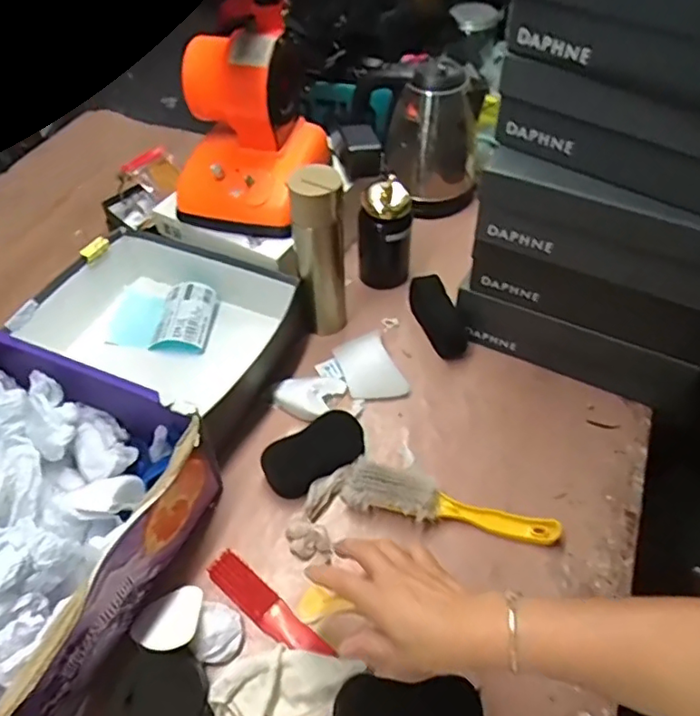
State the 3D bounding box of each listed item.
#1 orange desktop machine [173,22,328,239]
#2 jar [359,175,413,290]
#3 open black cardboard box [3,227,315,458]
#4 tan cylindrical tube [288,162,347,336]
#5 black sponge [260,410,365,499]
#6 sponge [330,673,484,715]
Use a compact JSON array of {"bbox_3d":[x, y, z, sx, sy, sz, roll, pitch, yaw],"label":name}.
[{"bbox_3d":[-0.138,-0.307,0.803,0.168,0.195,0.191,14,52,13],"label":"orange desktop machine"},{"bbox_3d":[0.049,-0.176,0.852,0.070,0.160,0.075,-1,50,1],"label":"jar"},{"bbox_3d":[-0.251,-0.055,0.826,0.344,0.088,0.213,21,54,18],"label":"open black cardboard box"},{"bbox_3d":[-0.040,-0.132,0.779,0.054,0.234,0.055,-1,50,1],"label":"tan cylindrical tube"},{"bbox_3d":[-0.041,0.114,0.714,0.122,0.036,0.063,-30,56,-22],"label":"black sponge"},{"bbox_3d":[0.052,0.324,0.545,0.132,0.027,0.058,0,50,1],"label":"sponge"}]

